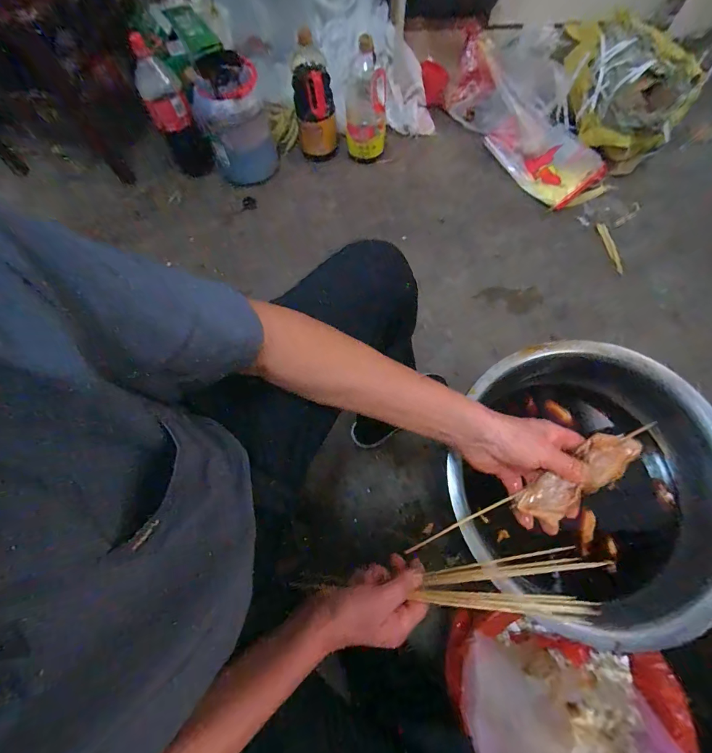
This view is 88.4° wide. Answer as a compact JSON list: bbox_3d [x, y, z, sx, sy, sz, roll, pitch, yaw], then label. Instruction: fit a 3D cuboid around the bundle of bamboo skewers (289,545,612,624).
[{"bbox_3d":[0.091,0.218,0.381,0.297,0.021,0.056,-10,69,14],"label":"bundle of bamboo skewers"}]

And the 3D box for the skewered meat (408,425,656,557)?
[{"bbox_3d":[0.185,0.128,0.372,0.267,0.021,0.056,-28,71,0],"label":"skewered meat"}]

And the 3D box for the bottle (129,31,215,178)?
[{"bbox_3d":[-0.462,-0.661,0.928,0.098,0.285,0.106,-30,72,-10],"label":"bottle"}]

